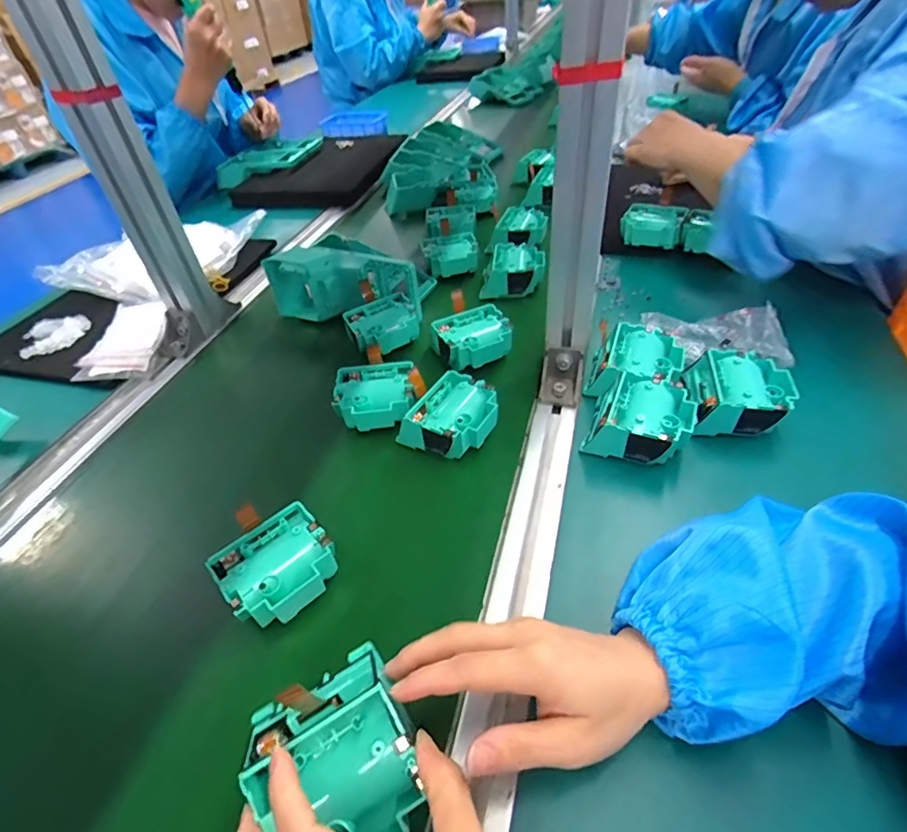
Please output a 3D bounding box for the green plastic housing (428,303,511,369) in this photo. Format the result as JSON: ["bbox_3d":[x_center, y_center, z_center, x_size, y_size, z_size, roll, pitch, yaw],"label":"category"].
[{"bbox_3d":[0.020,-0.083,0.531,0.073,0.034,0.065,-22,47,-16],"label":"green plastic housing"}]

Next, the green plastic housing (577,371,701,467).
[{"bbox_3d":[0.156,0.006,0.425,0.078,0.041,0.074,20,50,23],"label":"green plastic housing"}]

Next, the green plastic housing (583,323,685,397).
[{"bbox_3d":[0.170,-0.048,0.477,0.083,0.042,0.077,12,47,16],"label":"green plastic housing"}]

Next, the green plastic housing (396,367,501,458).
[{"bbox_3d":[0.001,0.007,0.449,0.079,0.042,0.087,25,52,27],"label":"green plastic housing"}]

